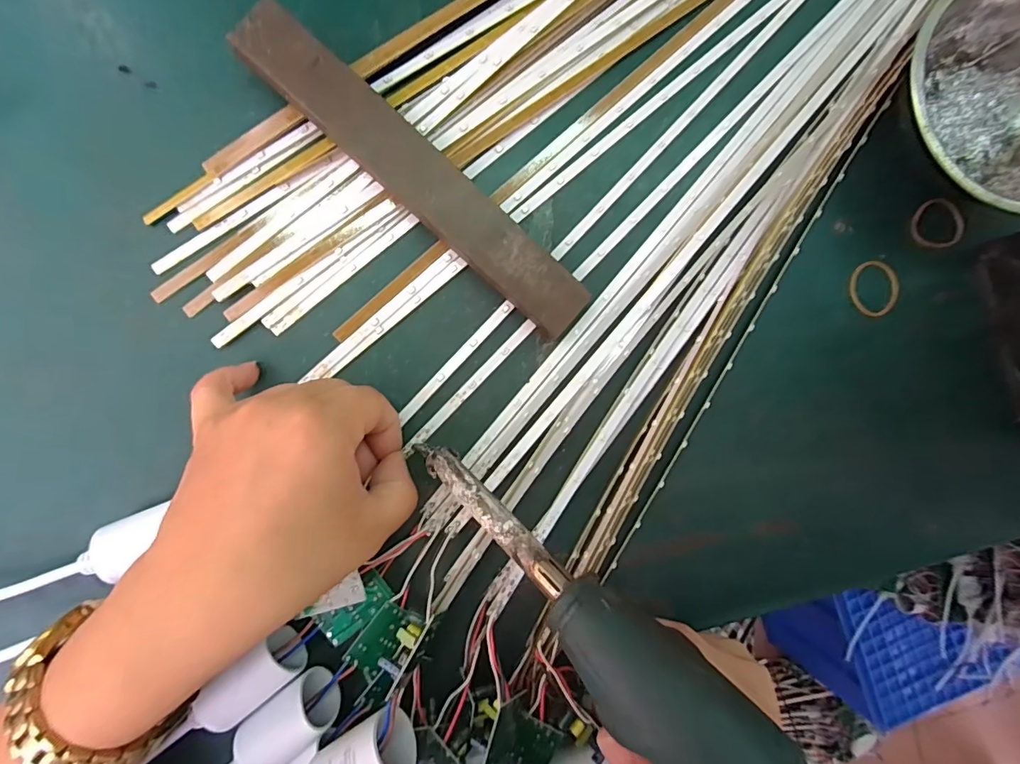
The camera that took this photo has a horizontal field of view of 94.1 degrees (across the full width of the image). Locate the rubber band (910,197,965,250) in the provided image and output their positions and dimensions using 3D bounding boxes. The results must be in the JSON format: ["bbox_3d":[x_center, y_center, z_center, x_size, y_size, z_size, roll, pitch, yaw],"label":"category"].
[{"bbox_3d":[0.249,-0.092,0.276,0.028,0.004,0.028,-8,92,-5],"label":"rubber band"}]

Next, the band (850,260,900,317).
[{"bbox_3d":[0.211,-0.054,0.275,0.026,0.004,0.032,-10,92,-5],"label":"band"}]

